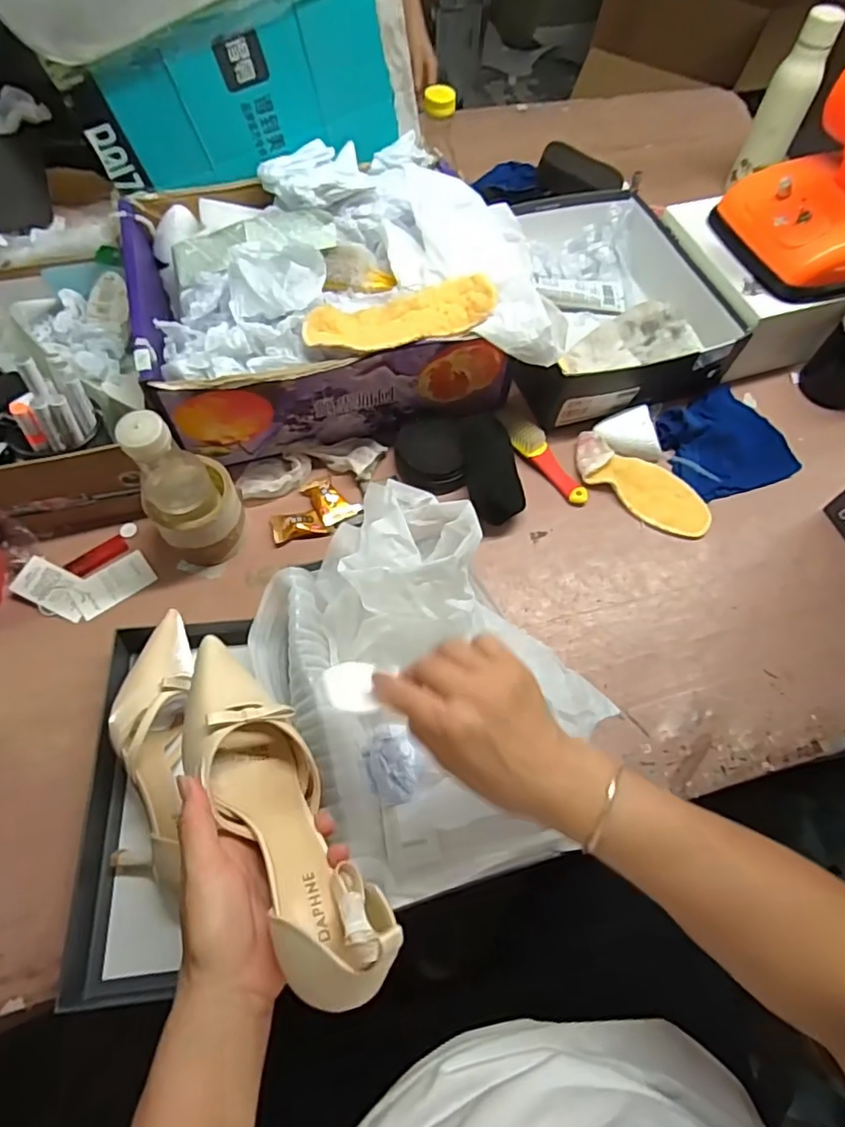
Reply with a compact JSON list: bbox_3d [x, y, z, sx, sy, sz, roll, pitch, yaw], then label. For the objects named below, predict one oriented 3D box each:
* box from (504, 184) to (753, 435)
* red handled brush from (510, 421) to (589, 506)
[{"bbox_3d":[0.214,-0.351,0.770,0.273,0.097,0.333,-17,65,-11],"label":"box"},{"bbox_3d":[0.152,-0.119,0.699,0.038,0.021,0.120,-38,86,-19],"label":"red handled brush"}]

